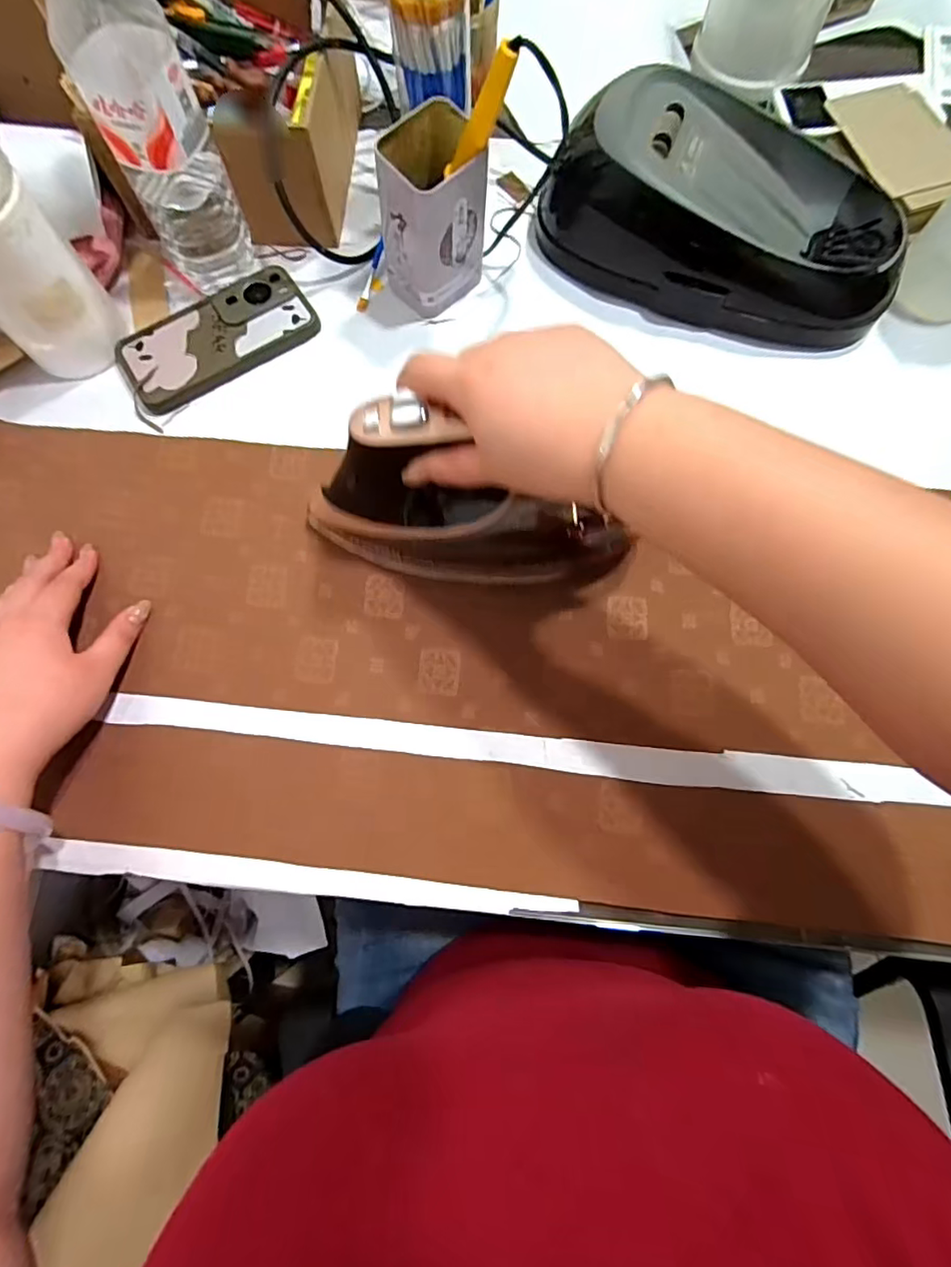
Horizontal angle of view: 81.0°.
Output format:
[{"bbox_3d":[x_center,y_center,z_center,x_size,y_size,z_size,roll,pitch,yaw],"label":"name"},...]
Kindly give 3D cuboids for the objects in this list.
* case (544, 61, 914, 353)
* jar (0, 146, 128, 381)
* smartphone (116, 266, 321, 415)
[{"bbox_3d":[0.199,-0.345,0.451,0.296,0.094,0.152,15,77,4],"label":"case"},{"bbox_3d":[-0.341,-0.274,0.410,0.085,0.145,0.078,-43,79,-9],"label":"jar"},{"bbox_3d":[-0.220,-0.254,0.477,0.161,0.011,0.079,-34,78,-7],"label":"smartphone"}]

